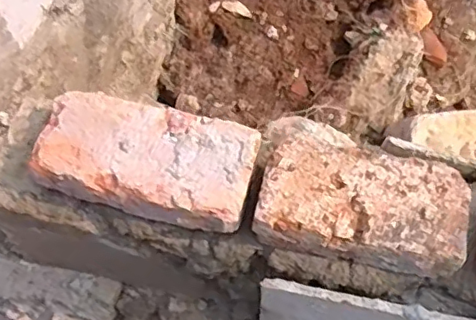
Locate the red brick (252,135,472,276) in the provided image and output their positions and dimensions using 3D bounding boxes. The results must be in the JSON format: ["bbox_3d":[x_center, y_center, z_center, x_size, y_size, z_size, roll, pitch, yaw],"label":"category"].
[{"bbox_3d":[0.096,0.035,0.455,0.152,0.039,0.081,10,61,8],"label":"red brick"}]

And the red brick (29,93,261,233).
[{"bbox_3d":[-0.073,-0.001,0.470,0.167,0.038,0.082,11,61,8],"label":"red brick"}]

